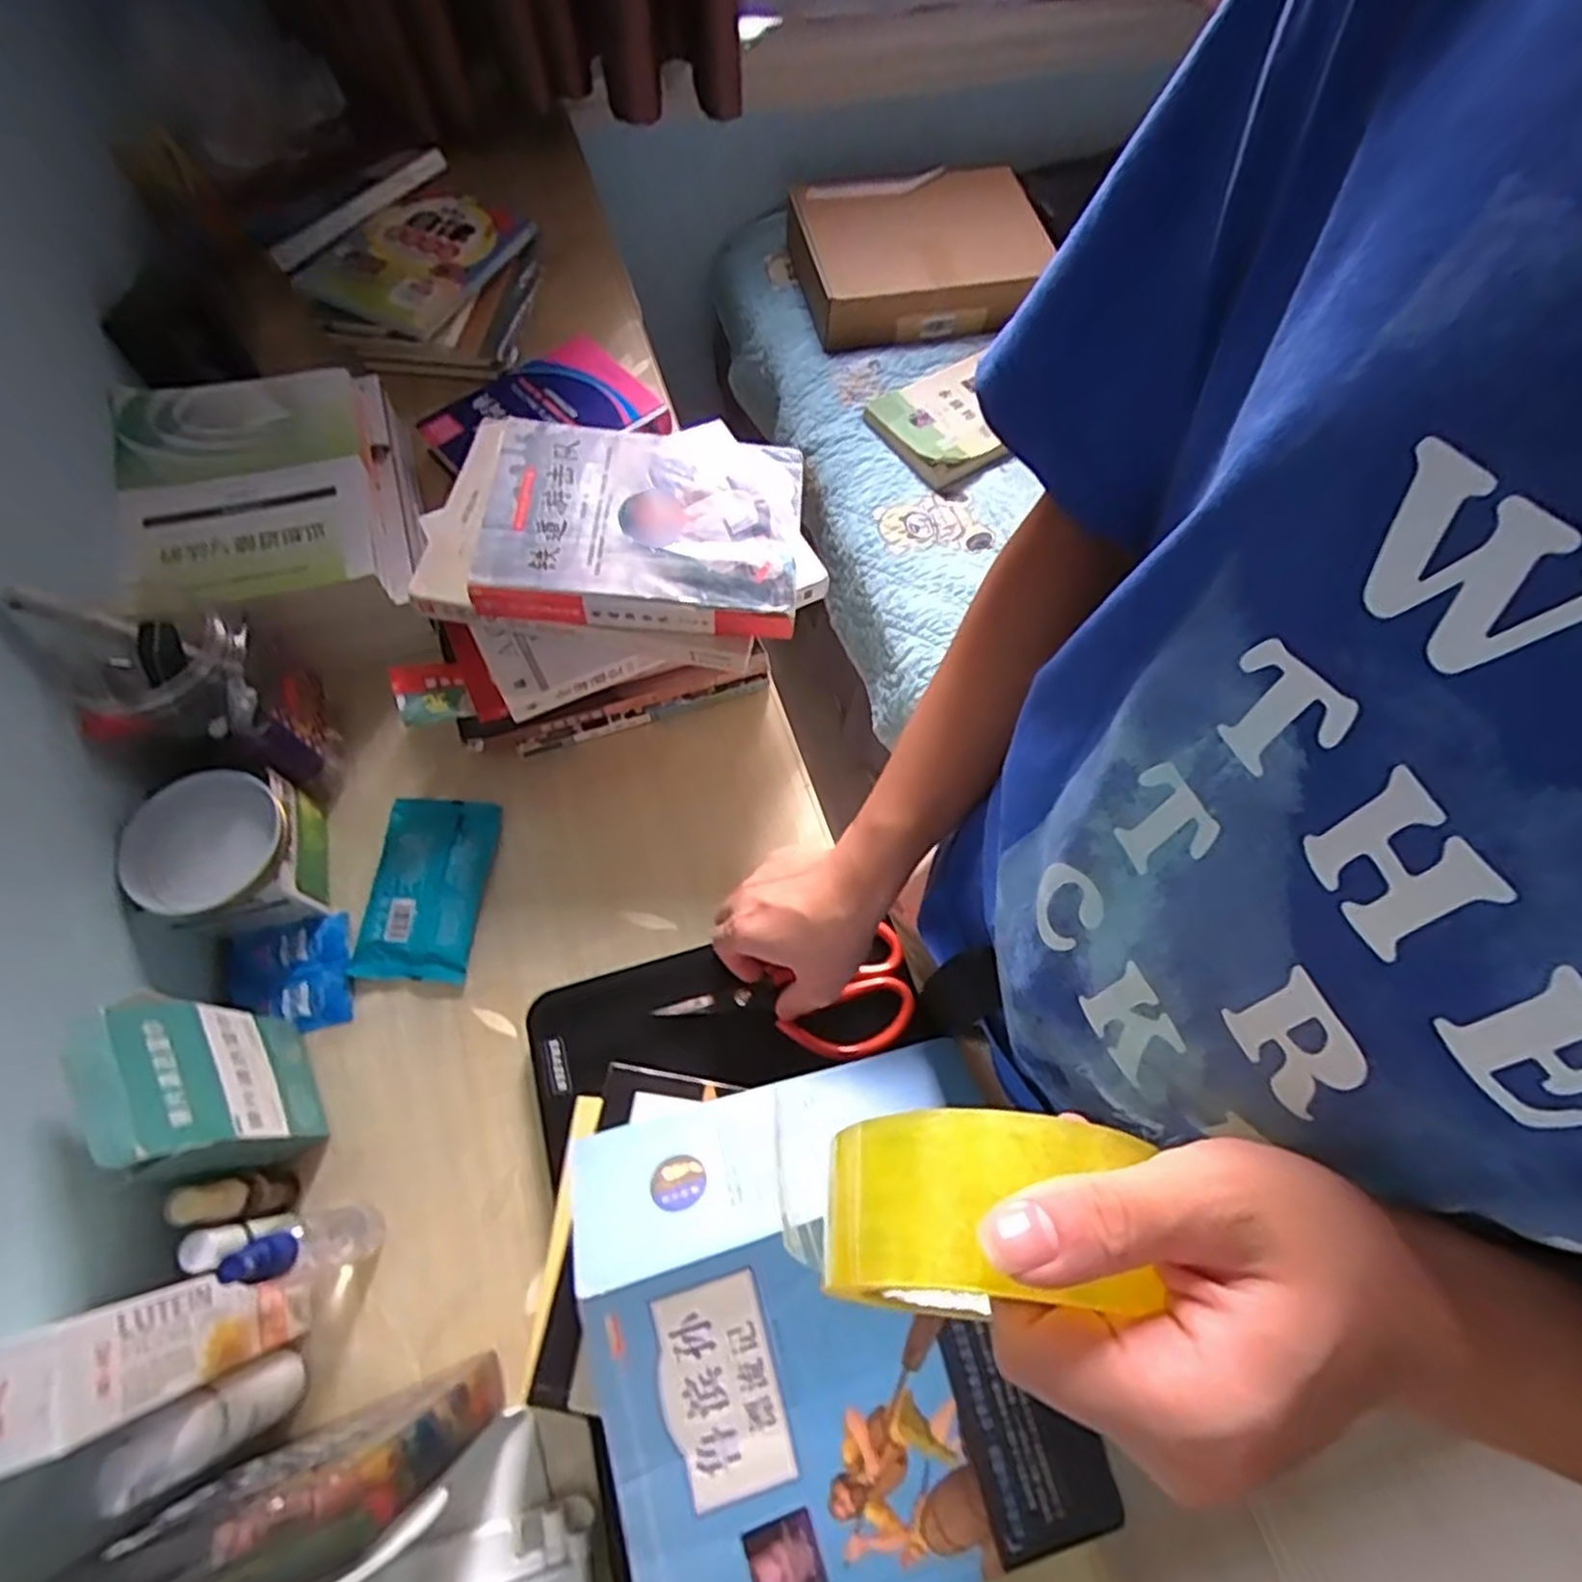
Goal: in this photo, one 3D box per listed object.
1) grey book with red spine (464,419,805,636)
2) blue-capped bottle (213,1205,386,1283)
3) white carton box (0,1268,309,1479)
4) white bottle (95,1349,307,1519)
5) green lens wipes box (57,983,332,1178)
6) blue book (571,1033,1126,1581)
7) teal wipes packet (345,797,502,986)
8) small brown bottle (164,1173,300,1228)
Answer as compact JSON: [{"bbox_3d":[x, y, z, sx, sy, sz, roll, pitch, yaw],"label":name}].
[{"bbox_3d":[-0.109,-0.184,0.516,0.227,0.028,0.146,3,66,-1],"label":"grey book with red spine"},{"bbox_3d":[-0.259,0.243,0.402,0.025,0.120,0.027,-17,68,-10],"label":"blue-capped bottle"},{"bbox_3d":[-0.300,0.267,0.358,0.047,0.169,0.054,-16,68,-10],"label":"white carton box"},{"bbox_3d":[-0.286,0.312,0.374,0.025,0.111,0.031,-20,68,-11],"label":"white bottle"},{"bbox_3d":[-0.324,0.165,0.417,0.046,0.141,0.091,-30,71,-15],"label":"green lens wipes box"},{"bbox_3d":[0.017,0.264,0.372,0.221,0.041,0.227,-13,67,-8],"label":"blue book"},{"bbox_3d":[-0.262,0.067,0.544,0.079,0.012,0.132,4,66,-1],"label":"teal wipes packet"},{"bbox_3d":[-0.313,0.229,0.424,0.016,0.089,0.020,-11,67,-8],"label":"small brown bottle"}]

